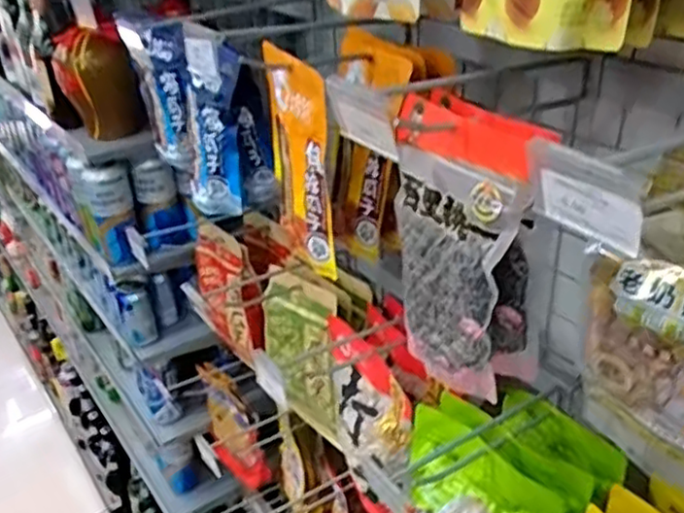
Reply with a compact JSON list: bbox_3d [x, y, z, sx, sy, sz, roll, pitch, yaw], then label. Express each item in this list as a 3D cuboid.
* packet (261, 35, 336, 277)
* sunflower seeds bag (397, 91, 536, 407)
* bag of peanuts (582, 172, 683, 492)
[{"bbox_3d":[-0.045,-0.104,0.701,0.041,0.199,0.133,-11,32,-9],"label":"packet"},{"bbox_3d":[0.084,-0.002,0.548,0.025,0.210,0.131,-13,35,-29],"label":"sunflower seeds bag"},{"bbox_3d":[0.198,0.052,0.427,0.024,0.198,0.102,-25,37,-29],"label":"bag of peanuts"}]

